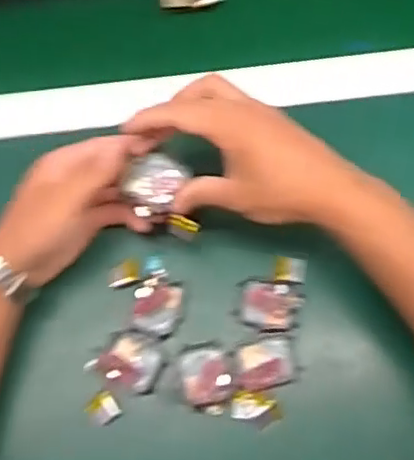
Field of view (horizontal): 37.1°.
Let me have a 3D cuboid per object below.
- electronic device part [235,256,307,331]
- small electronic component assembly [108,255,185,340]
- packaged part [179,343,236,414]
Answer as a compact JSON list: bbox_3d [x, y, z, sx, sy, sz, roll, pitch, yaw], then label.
[{"bbox_3d":[0.050,0.048,0.474,0.047,0.009,0.054,6,72,4],"label":"electronic device part"},{"bbox_3d":[-0.043,0.051,0.477,0.047,0.013,0.063,-27,73,-7],"label":"small electronic component assembly"},{"bbox_3d":[0.001,0.110,0.457,0.039,0.010,0.050,-9,72,-1],"label":"packaged part"}]

